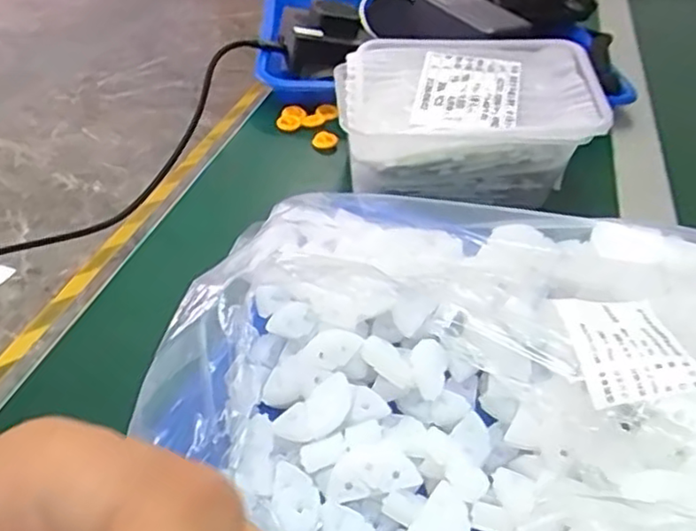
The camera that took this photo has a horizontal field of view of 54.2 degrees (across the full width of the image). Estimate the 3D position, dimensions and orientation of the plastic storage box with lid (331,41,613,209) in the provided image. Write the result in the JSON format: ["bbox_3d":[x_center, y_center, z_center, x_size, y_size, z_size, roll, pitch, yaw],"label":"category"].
[{"bbox_3d":[0.086,-0.111,0.503,0.184,0.065,0.143,-2,49,-1],"label":"plastic storage box with lid"}]

